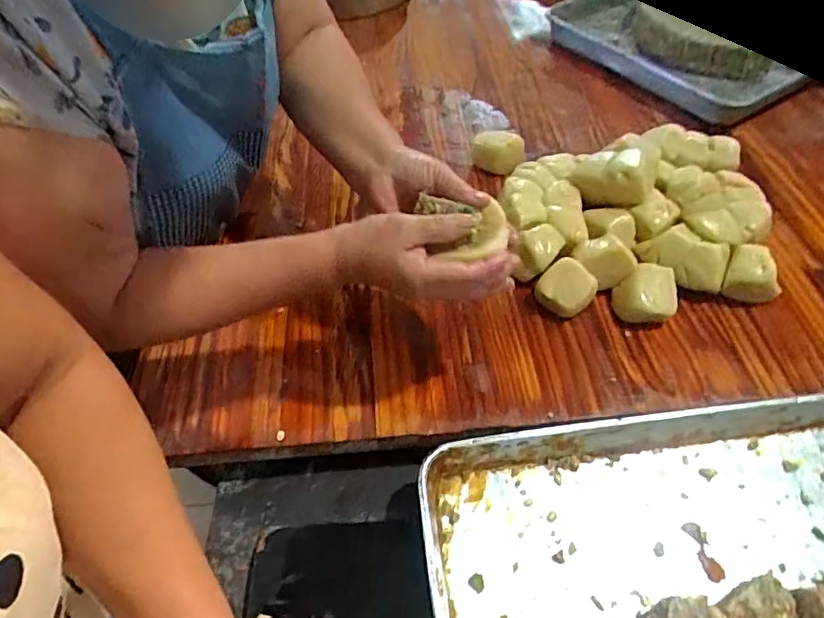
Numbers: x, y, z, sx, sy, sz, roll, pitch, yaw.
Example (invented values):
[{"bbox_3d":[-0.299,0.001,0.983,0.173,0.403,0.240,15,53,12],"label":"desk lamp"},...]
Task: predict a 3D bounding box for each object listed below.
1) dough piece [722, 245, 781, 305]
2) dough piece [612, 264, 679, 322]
[{"bbox_3d":[0.372,-0.036,0.618,0.061,0.038,0.057,12,54,14],"label":"dough piece"},{"bbox_3d":[0.253,-0.016,0.613,0.059,0.042,0.052,0,52,6],"label":"dough piece"}]

